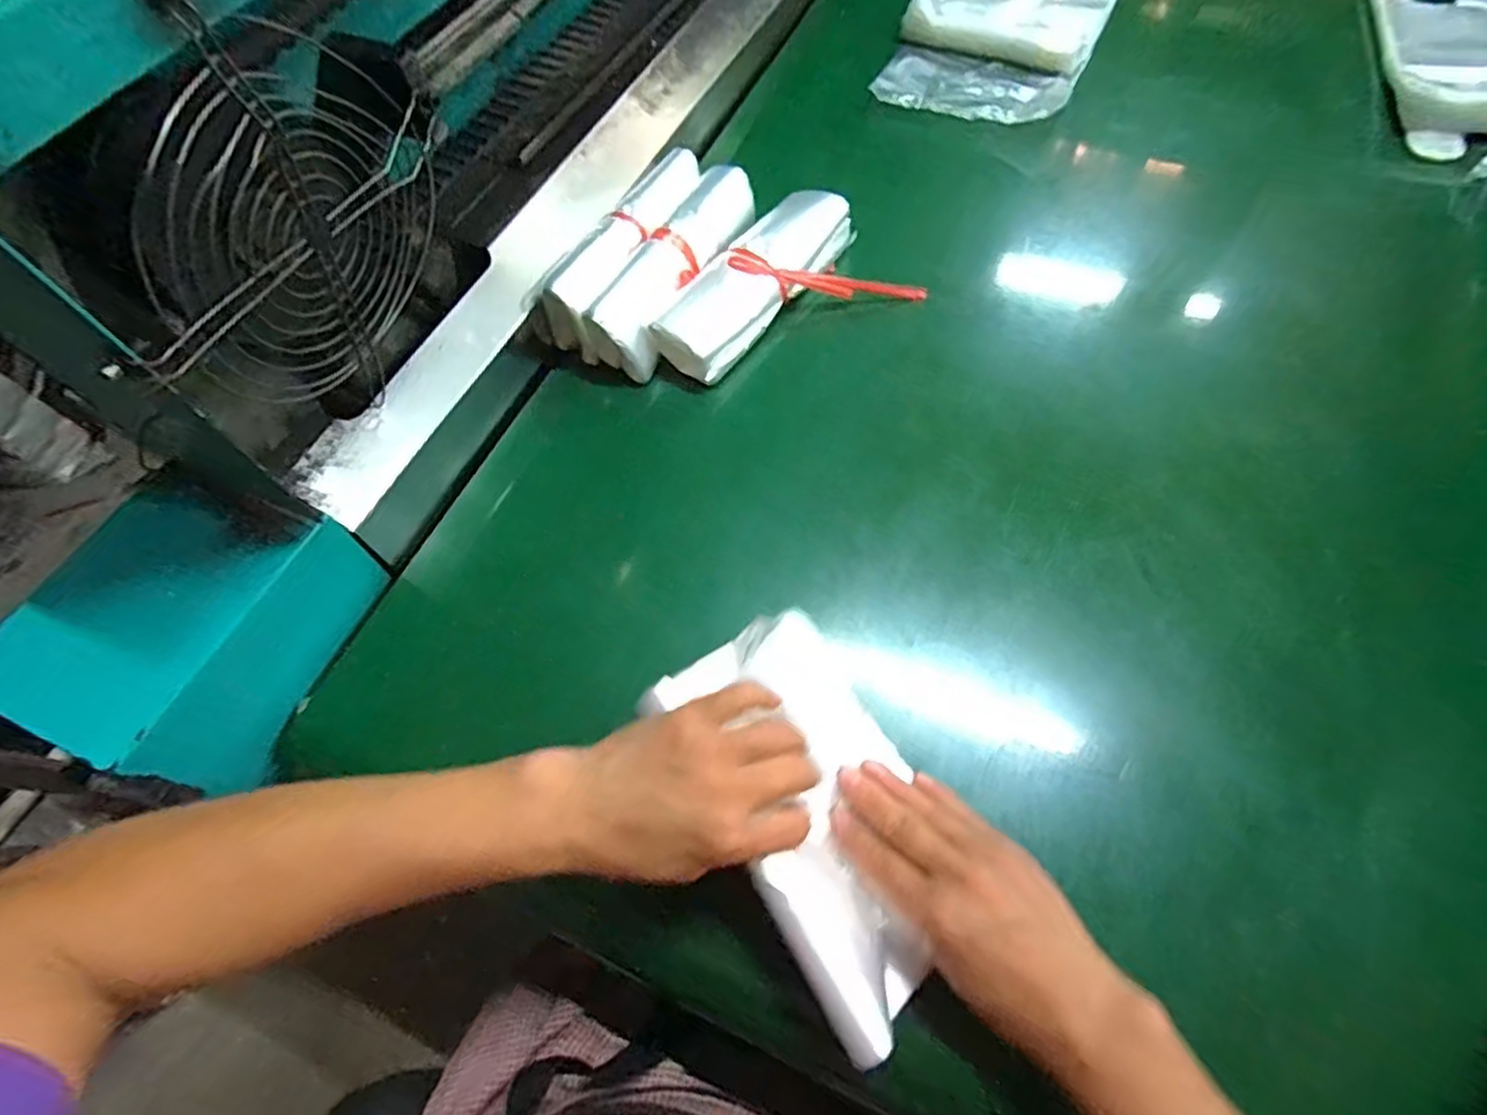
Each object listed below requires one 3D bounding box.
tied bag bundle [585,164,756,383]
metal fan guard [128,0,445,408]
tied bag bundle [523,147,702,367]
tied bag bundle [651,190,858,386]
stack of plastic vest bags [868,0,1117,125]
[{"bbox_3d":[-0.049,-0.247,0.577,0.063,0.048,0.213,24,67,13],"label":"tied bag bundle"},{"bbox_3d":[-0.216,-0.172,0.335,0.035,0.183,0.201,18,65,10],"label":"metal fan guard"},{"bbox_3d":[-0.096,-0.263,0.581,0.047,0.063,0.211,26,67,14],"label":"tied bag bundle"},{"bbox_3d":[0.013,-0.230,0.577,0.070,0.048,0.209,34,69,17],"label":"tied bag bundle"},{"bbox_3d":[0.301,-0.613,0.747,0.193,0.029,0.417,24,67,13],"label":"stack of plastic vest bags"}]

